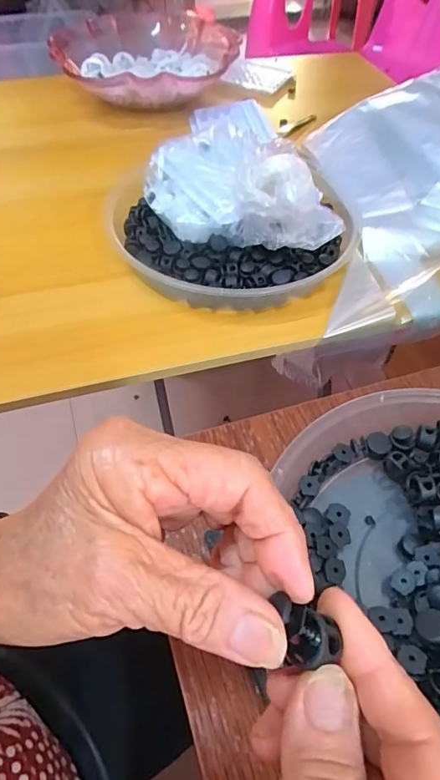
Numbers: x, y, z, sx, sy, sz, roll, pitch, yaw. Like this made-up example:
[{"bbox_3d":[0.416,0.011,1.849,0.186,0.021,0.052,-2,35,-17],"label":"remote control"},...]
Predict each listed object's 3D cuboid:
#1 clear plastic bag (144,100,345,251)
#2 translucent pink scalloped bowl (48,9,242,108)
[{"bbox_3d":[0.014,-0.186,0.425,0.127,0.085,0.175,-26,58,-18],"label":"clear plastic bag"},{"bbox_3d":[-0.100,-0.477,0.664,0.250,0.055,0.277,-9,55,-6],"label":"translucent pink scalloped bowl"}]

